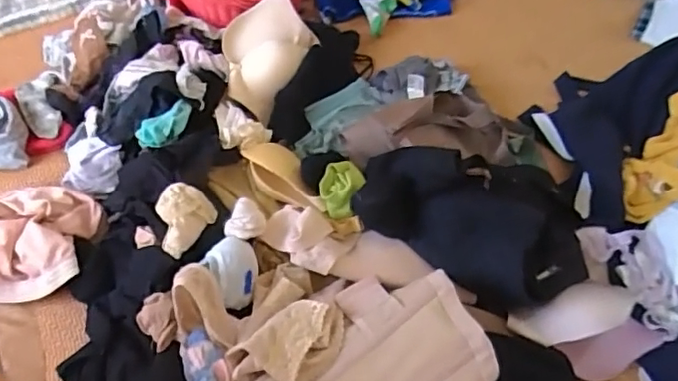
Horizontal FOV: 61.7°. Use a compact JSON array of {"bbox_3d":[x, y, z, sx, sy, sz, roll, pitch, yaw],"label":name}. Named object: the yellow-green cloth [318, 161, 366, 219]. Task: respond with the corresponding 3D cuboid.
[{"bbox_3d":[0.004,-0.006,0.757,0.051,0.031,0.081,18,56,12],"label":"yellow-green cloth"}]

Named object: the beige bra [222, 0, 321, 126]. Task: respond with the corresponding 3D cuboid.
[{"bbox_3d":[-0.107,-0.218,0.929,0.154,0.081,0.190,-10,55,-7],"label":"beige bra"}]

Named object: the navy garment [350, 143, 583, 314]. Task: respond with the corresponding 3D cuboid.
[{"bbox_3d":[0.177,0.023,0.736,0.291,0.114,0.186,25,58,16],"label":"navy garment"}]

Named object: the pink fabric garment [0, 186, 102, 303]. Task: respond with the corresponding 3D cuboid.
[{"bbox_3d":[-0.418,0.067,0.763,0.162,0.061,0.151,0,54,0],"label":"pink fabric garment"}]

